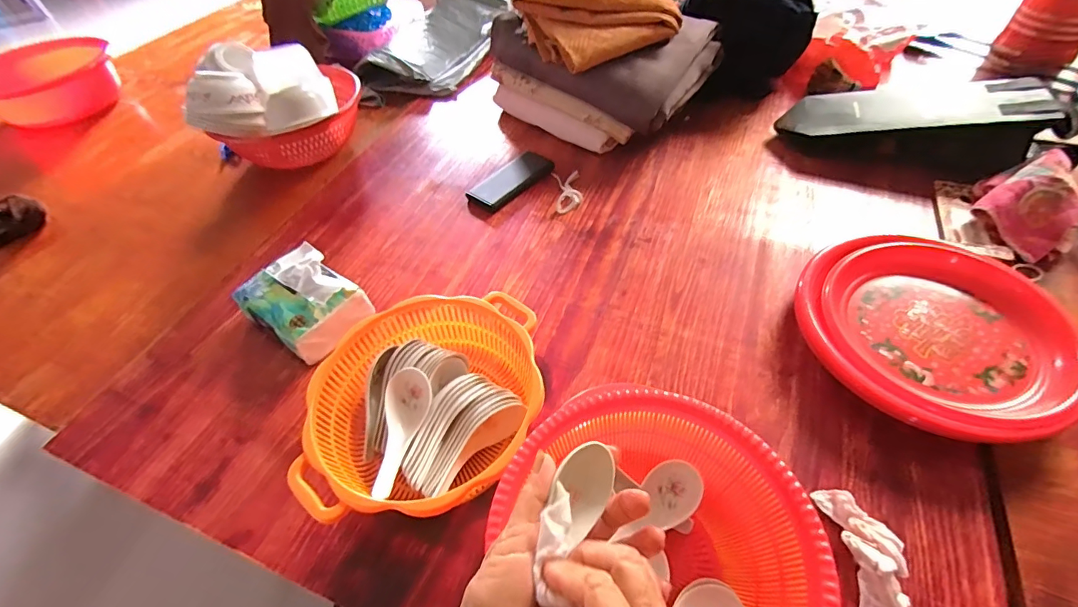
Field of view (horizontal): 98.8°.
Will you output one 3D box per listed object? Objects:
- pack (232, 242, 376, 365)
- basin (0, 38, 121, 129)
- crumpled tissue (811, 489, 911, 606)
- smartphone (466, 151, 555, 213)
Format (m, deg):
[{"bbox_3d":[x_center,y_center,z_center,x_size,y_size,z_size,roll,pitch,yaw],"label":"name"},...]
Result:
[{"bbox_3d":[-0.289,0.001,0.576,0.140,0.068,0.107,28,58,25],"label":"pack"},{"bbox_3d":[-1.090,-0.488,1.030,0.273,0.101,0.231,-39,58,-25],"label":"basin"},{"bbox_3d":[0.277,0.212,0.382,0.043,0.022,0.113,-5,50,1],"label":"crumpled tissue"},{"bbox_3d":[-0.042,-0.201,0.756,0.071,0.011,0.154,35,61,29],"label":"smartphone"}]

